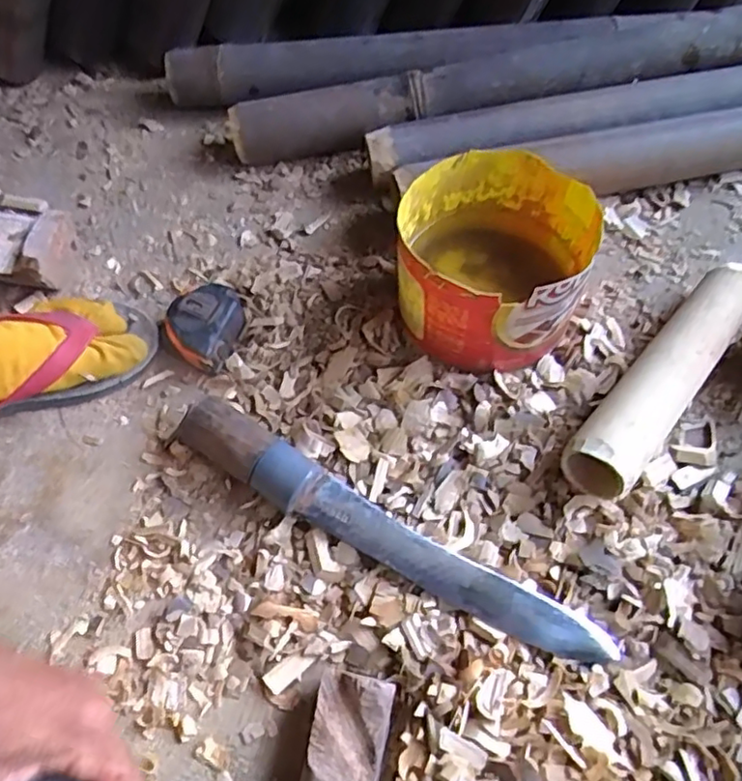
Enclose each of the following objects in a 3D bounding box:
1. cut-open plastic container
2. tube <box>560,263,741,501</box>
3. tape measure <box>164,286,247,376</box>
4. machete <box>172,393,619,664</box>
[{"bbox_3d":[0.096,-0.104,0.513,0.146,0.100,0.151,-1,60,3],"label":"cut-open plastic container"},{"bbox_3d":[0.226,-0.016,0.480,0.051,0.055,0.238,37,68,21],"label":"tube"},{"bbox_3d":[-0.142,-0.055,0.535,0.060,0.034,0.066,18,63,13],"label":"tape measure"},{"bbox_3d":[0.004,0.092,0.433,0.332,0.036,0.043,26,65,17],"label":"machete"}]

